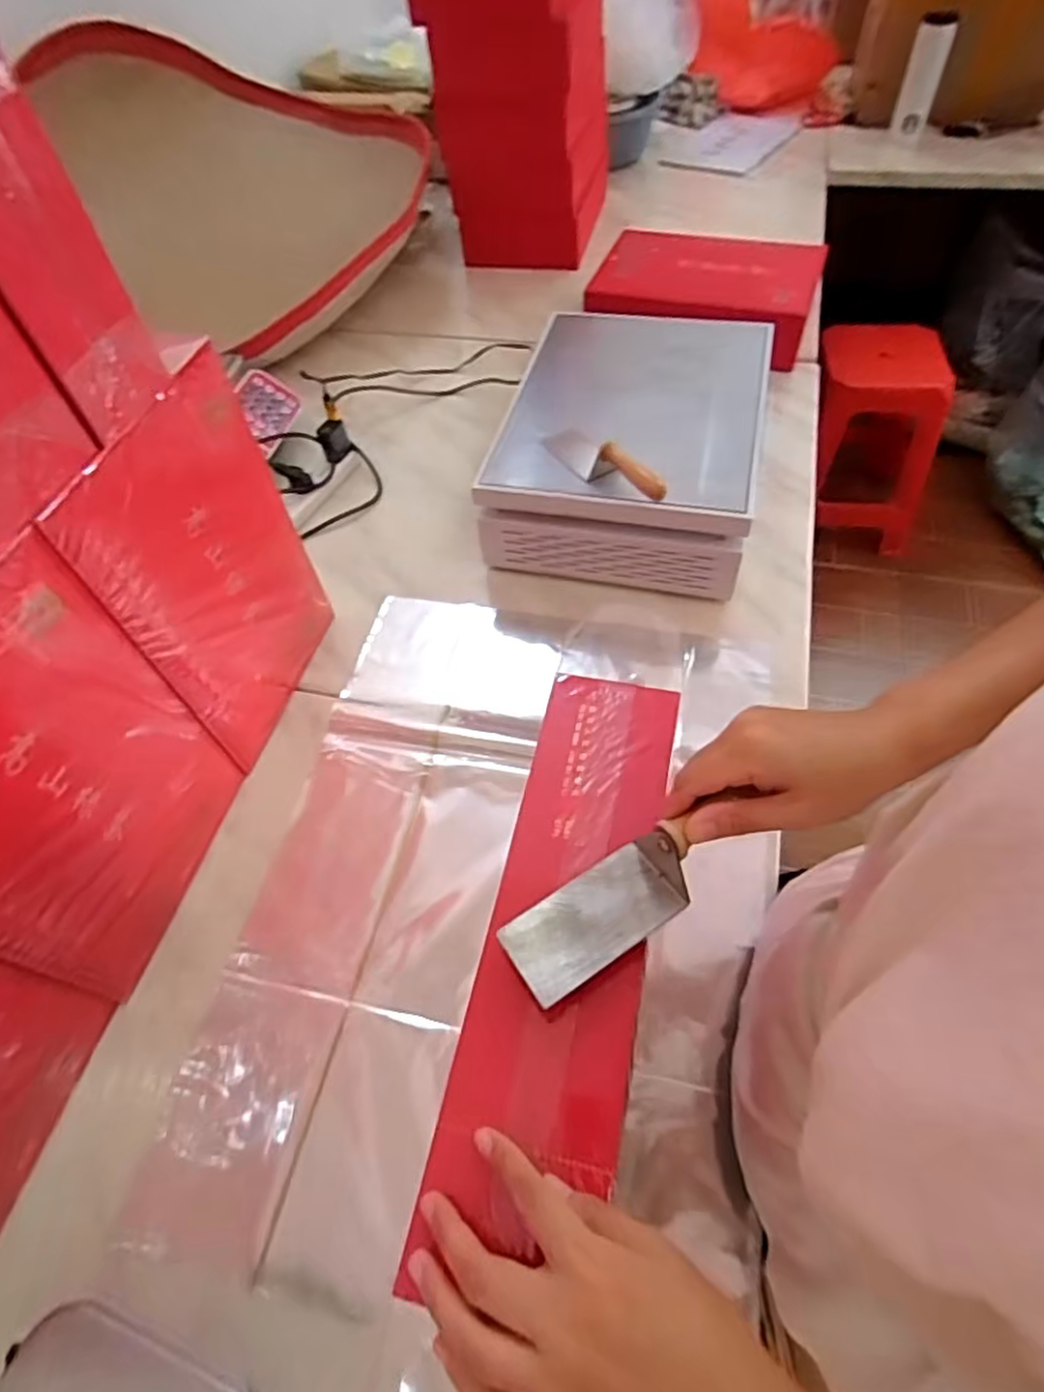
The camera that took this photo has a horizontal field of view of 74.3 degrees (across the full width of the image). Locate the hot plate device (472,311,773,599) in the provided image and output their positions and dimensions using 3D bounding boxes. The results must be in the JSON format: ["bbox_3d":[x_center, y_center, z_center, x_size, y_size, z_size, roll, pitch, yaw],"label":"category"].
[{"bbox_3d":[0.148,-0.340,0.920,0.309,0.152,0.415,10,57,12],"label":"hot plate device"}]

